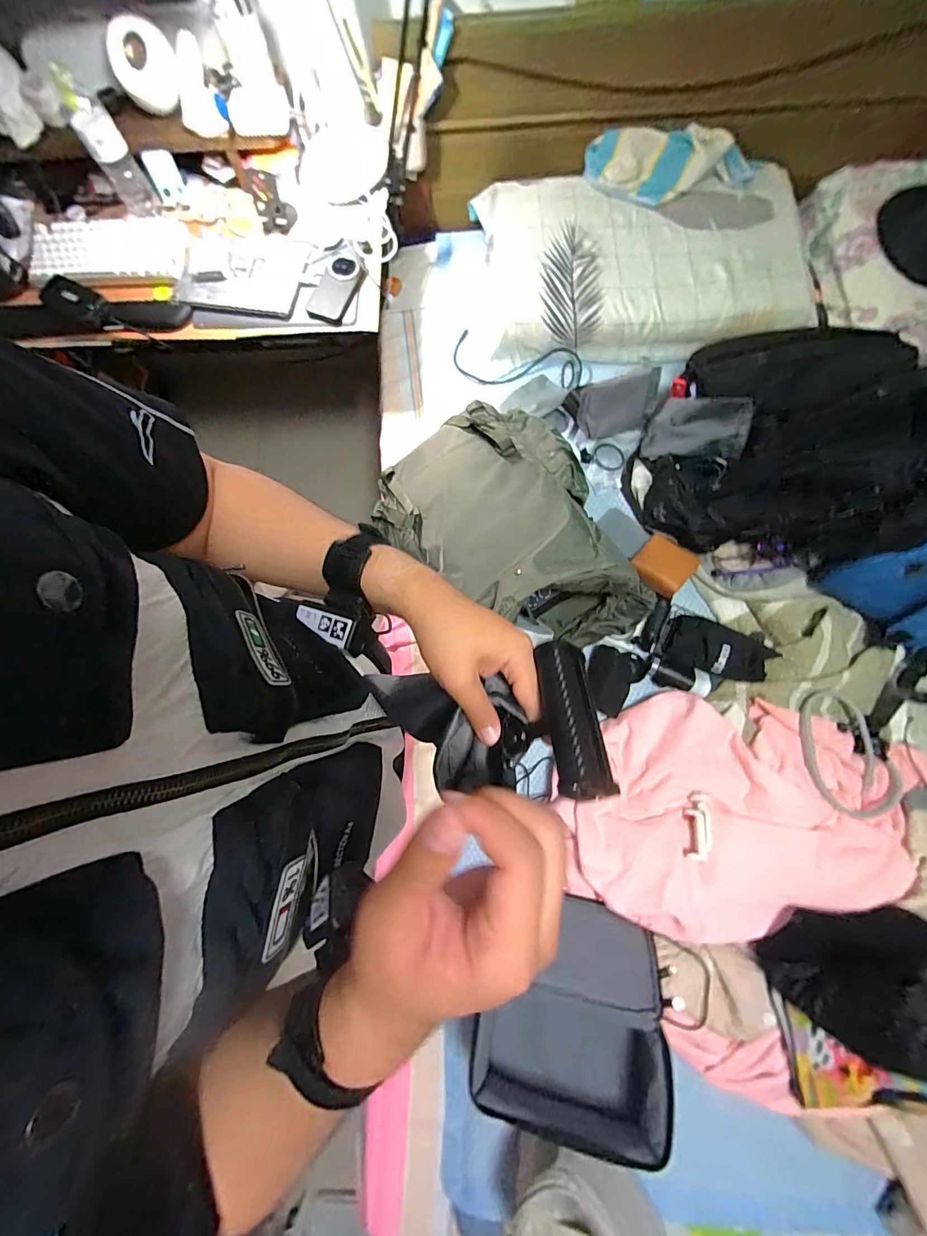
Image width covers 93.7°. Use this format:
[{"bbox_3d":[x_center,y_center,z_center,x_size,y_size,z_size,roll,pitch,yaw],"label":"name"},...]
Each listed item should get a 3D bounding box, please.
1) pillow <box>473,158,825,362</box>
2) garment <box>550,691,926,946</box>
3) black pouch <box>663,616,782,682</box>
[{"bbox_3d":[0.384,-0.790,0.976,0.692,0.112,0.409,-1,78,1],"label":"pillow"},{"bbox_3d":[0.479,0.300,0.718,0.619,0.092,0.360,-8,78,0],"label":"garment"},{"bbox_3d":[0.481,0.058,0.821,0.178,0.035,0.103,23,79,6],"label":"black pouch"}]

